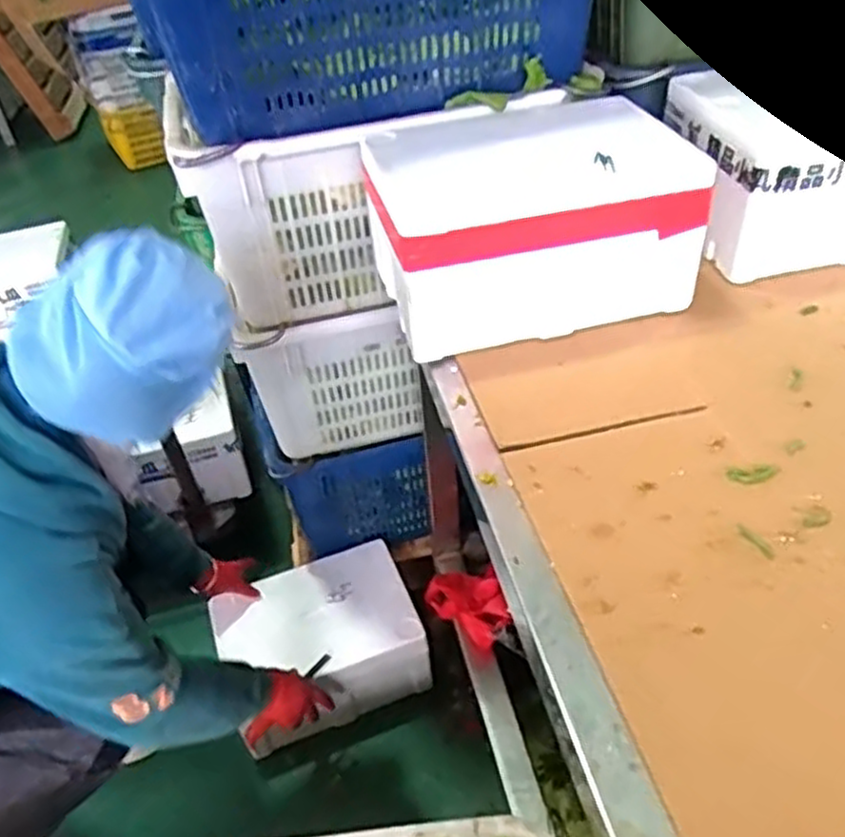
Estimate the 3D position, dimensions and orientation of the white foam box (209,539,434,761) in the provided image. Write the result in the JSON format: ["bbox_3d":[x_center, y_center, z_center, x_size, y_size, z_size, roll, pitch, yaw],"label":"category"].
[{"bbox_3d":[-0.181,0.425,1.378,0.338,0.215,0.233,-20,43,-16],"label":"white foam box"}]

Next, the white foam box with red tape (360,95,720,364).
[{"bbox_3d":[0.127,-0.241,0.927,0.349,0.197,0.227,-12,41,-7],"label":"white foam box with red tape"}]

